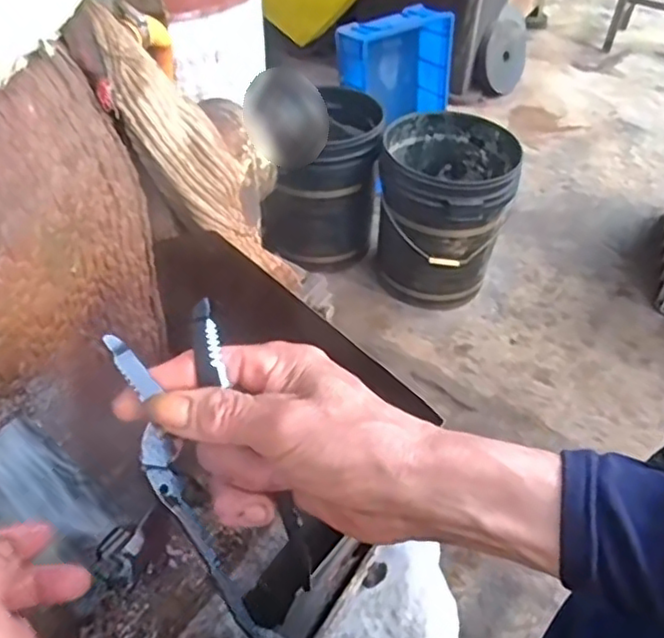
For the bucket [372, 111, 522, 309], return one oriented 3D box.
[{"bbox_3d":[0.292,-0.280,1.798,0.338,0.421,0.370,1,44,-1],"label":"bucket"}]

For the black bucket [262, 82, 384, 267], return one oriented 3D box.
[{"bbox_3d":[-0.025,-0.382,1.865,0.299,0.373,0.353,5,44,3],"label":"black bucket"}]

